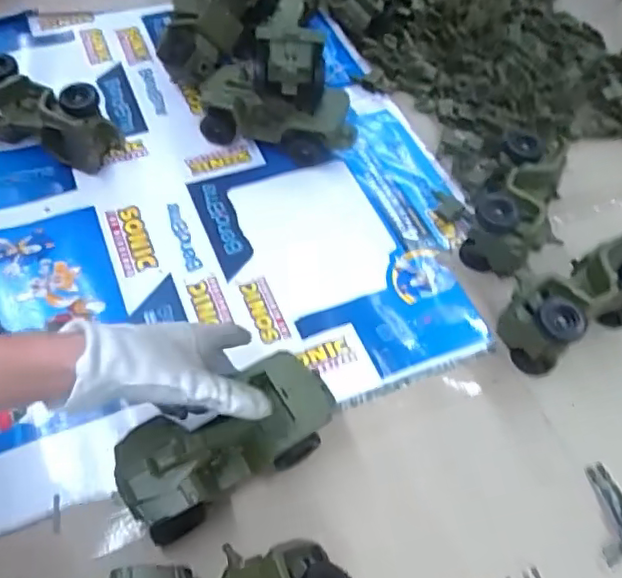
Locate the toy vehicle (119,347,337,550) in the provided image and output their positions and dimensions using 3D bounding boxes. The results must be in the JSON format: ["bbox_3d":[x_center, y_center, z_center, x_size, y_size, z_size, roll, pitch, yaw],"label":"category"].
[{"bbox_3d":[-0.071,0.125,0.500,0.175,0.071,0.083,-27,61,-20],"label":"toy vehicle"}]

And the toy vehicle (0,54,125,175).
[{"bbox_3d":[-0.306,-0.198,0.704,0.172,0.084,0.065,19,57,10],"label":"toy vehicle"}]

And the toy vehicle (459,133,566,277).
[{"bbox_3d":[0.231,-0.094,0.668,0.087,0.078,0.169,21,57,11],"label":"toy vehicle"}]

